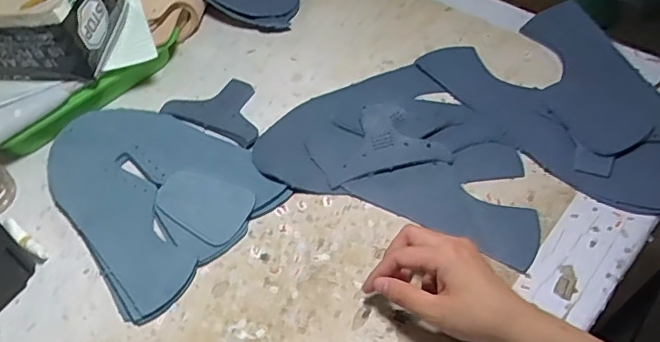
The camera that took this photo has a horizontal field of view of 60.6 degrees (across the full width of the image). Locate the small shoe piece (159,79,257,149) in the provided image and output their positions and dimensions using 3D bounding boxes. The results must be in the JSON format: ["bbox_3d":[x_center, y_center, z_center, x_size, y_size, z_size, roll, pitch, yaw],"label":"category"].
[{"bbox_3d":[-0.117,-0.074,0.635,0.122,0.007,0.080,23,56,22],"label":"small shoe piece"}]

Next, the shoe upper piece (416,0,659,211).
[{"bbox_3d":[0.253,-0.075,0.586,0.193,0.021,0.279,-23,52,-14],"label":"shoe upper piece"}]

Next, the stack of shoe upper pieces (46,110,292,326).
[{"bbox_3d":[-0.180,0.012,0.568,0.175,0.011,0.248,-38,57,-24],"label":"stack of shoe upper pieces"}]

